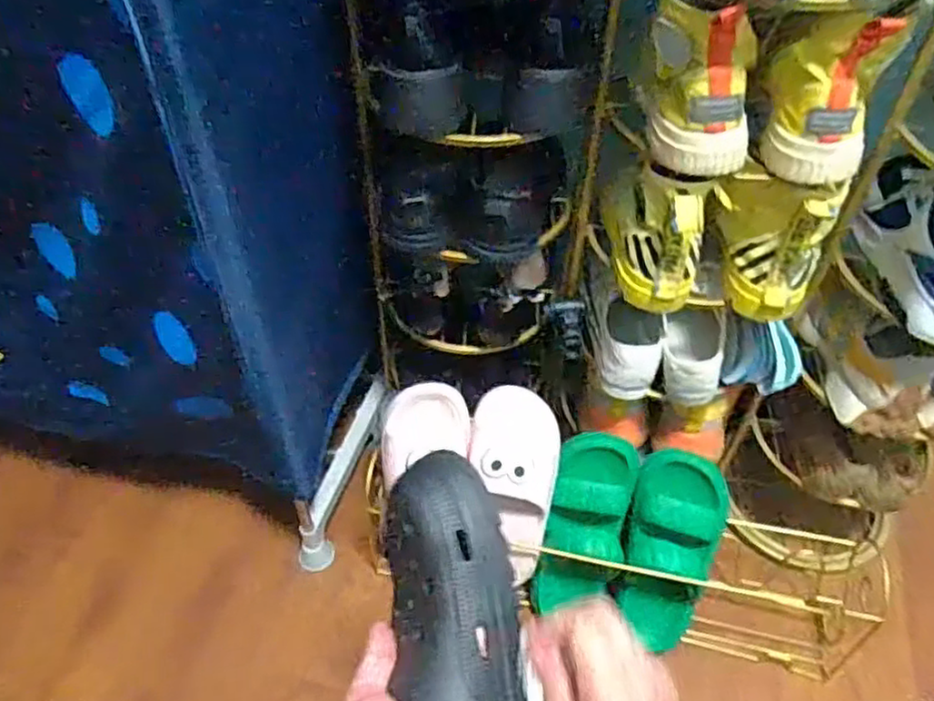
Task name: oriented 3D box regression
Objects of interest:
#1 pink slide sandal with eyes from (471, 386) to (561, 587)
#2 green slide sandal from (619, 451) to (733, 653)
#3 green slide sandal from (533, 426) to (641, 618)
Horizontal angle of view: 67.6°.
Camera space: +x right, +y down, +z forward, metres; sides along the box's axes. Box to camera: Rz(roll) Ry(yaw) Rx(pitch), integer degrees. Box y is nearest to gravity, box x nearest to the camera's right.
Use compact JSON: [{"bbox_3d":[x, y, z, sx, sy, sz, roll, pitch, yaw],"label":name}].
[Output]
[{"bbox_3d":[0.065,0.176,0.884,0.120,0.069,0.256,-7,93,-7],"label":"pink slide sandal with eyes"},{"bbox_3d":[0.269,0.265,0.908,0.120,0.266,0.066,8,7,6],"label":"green slide sandal"},{"bbox_3d":[0.153,0.230,0.905,0.103,0.244,0.065,16,6,13],"label":"green slide sandal"}]

